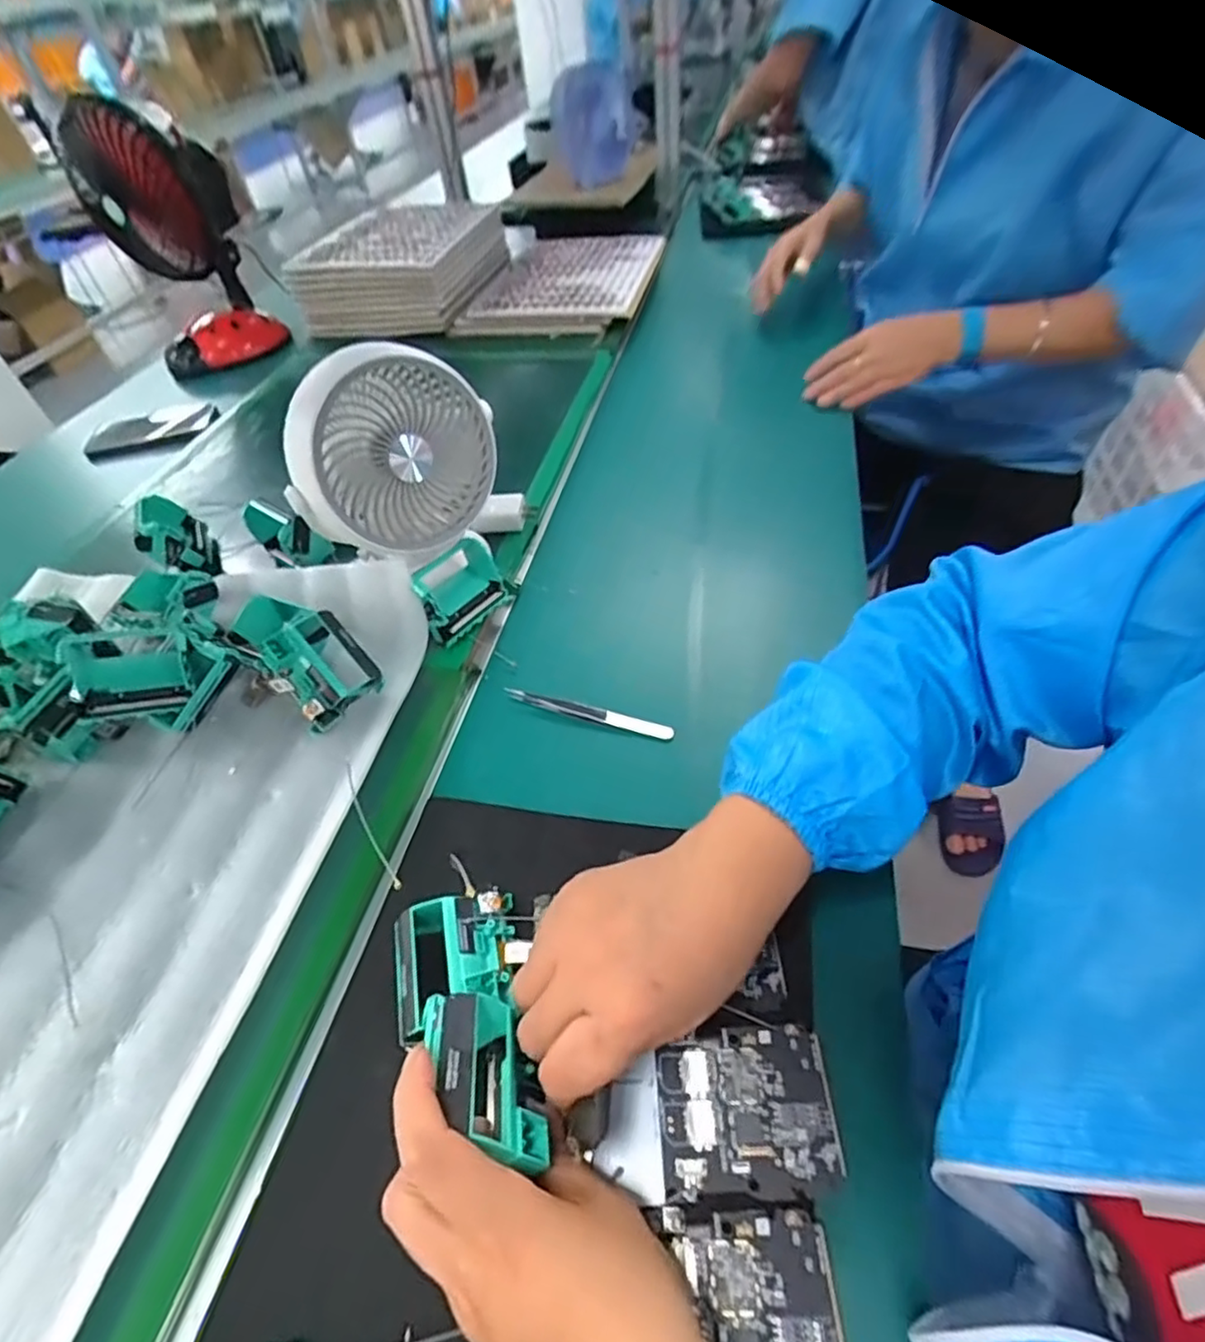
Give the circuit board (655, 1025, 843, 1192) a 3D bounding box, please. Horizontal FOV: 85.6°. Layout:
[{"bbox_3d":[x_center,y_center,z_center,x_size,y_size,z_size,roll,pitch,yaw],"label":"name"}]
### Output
[{"bbox_3d":[0.065,0.199,0.299,0.075,0.006,0.060,-5,48,2],"label":"circuit board"}]

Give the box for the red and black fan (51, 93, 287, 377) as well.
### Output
[{"bbox_3d":[-0.595,-0.602,0.925,0.188,0.311,0.159,-27,48,-14],"label":"red and black fan"}]

